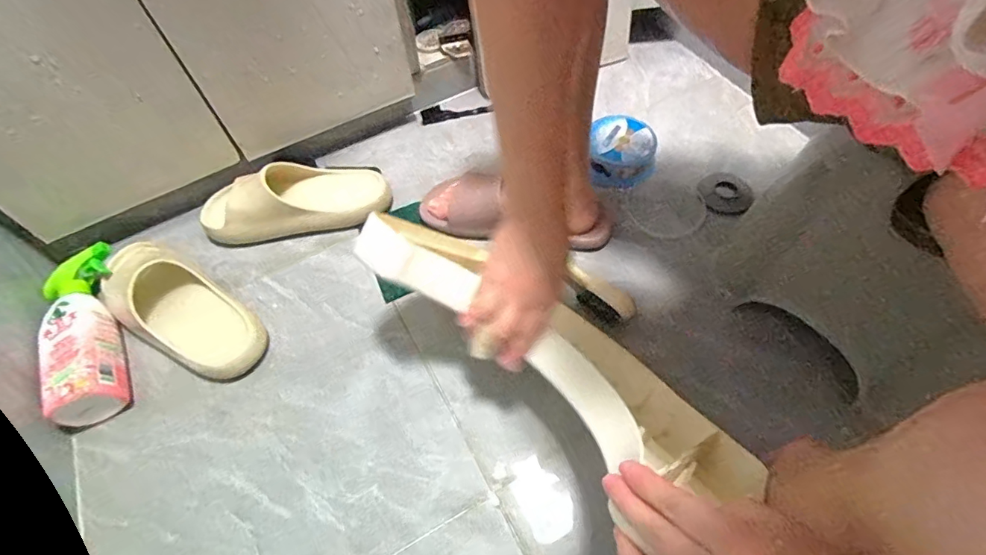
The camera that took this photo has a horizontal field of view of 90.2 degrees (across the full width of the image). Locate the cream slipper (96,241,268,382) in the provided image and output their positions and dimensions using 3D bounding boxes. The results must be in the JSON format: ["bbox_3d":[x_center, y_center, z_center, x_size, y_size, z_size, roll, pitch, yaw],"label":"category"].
[{"bbox_3d":[-0.404,0.033,0.619,0.263,0.082,0.105,28,63,18],"label":"cream slipper"}]

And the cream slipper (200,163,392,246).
[{"bbox_3d":[-0.289,-0.122,0.716,0.264,0.079,0.101,-11,58,-4],"label":"cream slipper"}]

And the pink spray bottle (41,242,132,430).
[{"bbox_3d":[-0.508,0.066,0.610,0.080,0.067,0.235,-23,60,-12],"label":"pink spray bottle"}]

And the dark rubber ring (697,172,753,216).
[{"bbox_3d":[0.341,-0.123,0.724,0.068,0.022,0.090,-3,58,1],"label":"dark rubber ring"}]

